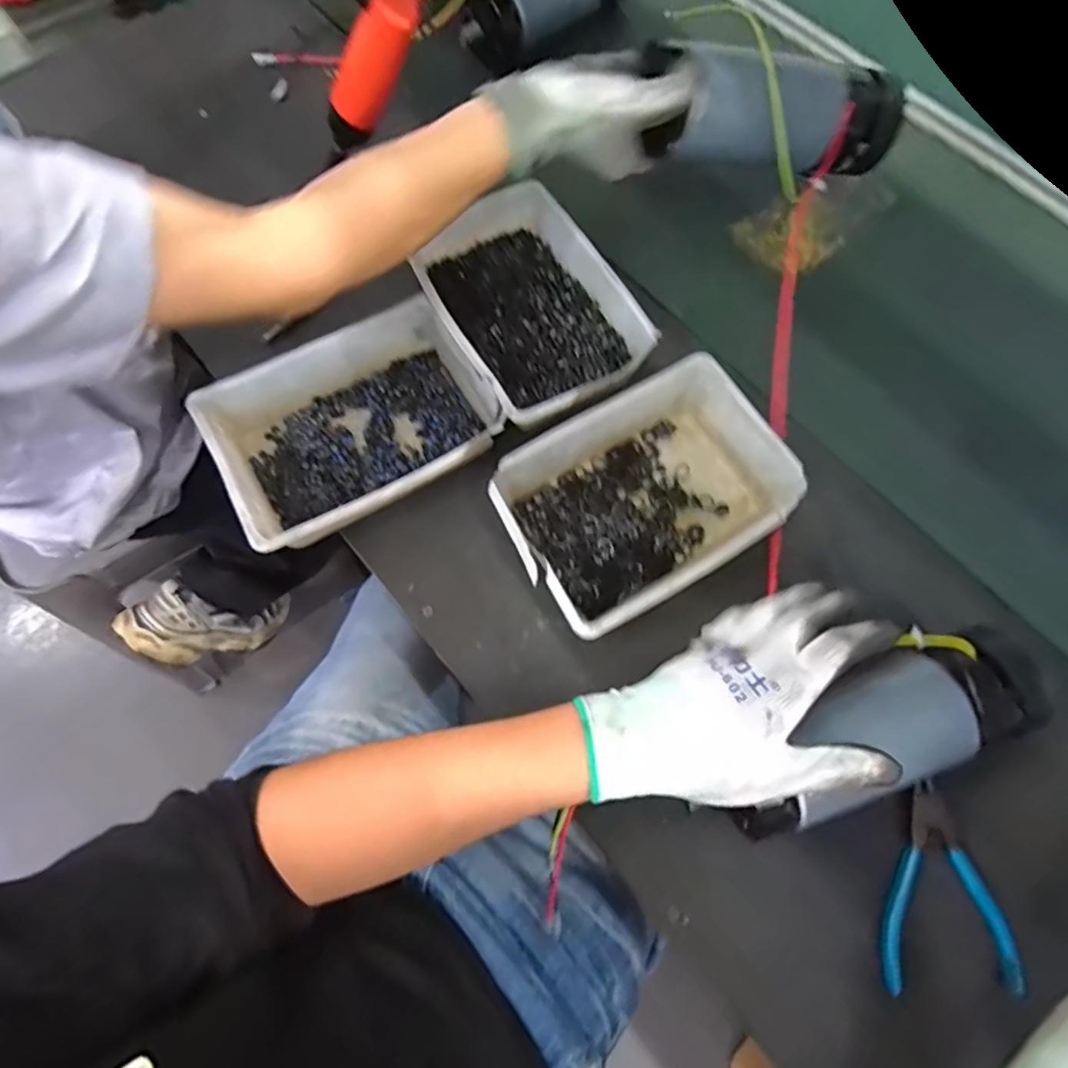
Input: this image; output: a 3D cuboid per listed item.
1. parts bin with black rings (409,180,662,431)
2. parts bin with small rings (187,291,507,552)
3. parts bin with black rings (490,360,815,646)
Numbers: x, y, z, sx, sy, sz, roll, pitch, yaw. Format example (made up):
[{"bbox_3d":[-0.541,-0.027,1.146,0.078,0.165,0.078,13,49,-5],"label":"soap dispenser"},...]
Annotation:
[{"bbox_3d":[-0.003,-0.191,0.506,0.152,0.048,0.208,-31,72,-12],"label":"parts bin with black rings"},{"bbox_3d":[-0.136,-0.081,0.461,0.195,0.052,0.141,-31,72,-12],"label":"parts bin with small rings"},{"bbox_3d":[0.081,-0.025,0.446,0.203,0.055,0.143,-30,72,-12],"label":"parts bin with black rings"}]

